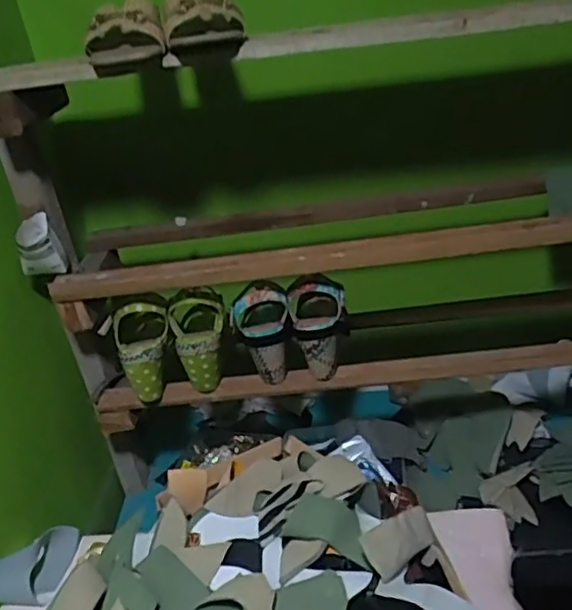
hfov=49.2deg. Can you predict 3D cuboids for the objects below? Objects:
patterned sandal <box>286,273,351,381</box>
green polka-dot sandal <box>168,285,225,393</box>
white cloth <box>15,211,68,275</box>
[{"bbox_3d":[0.048,0.031,0.880,0.082,0.134,0.068,-7,28,4],"label":"patterned sandal"},{"bbox_3d":[-0.126,0.052,0.893,0.083,0.146,0.080,-6,-3,3],"label":"green polka-dot sandal"},{"bbox_3d":[-0.335,-0.077,0.850,0.058,0.075,0.045,-21,32,-22],"label":"white cloth"}]

